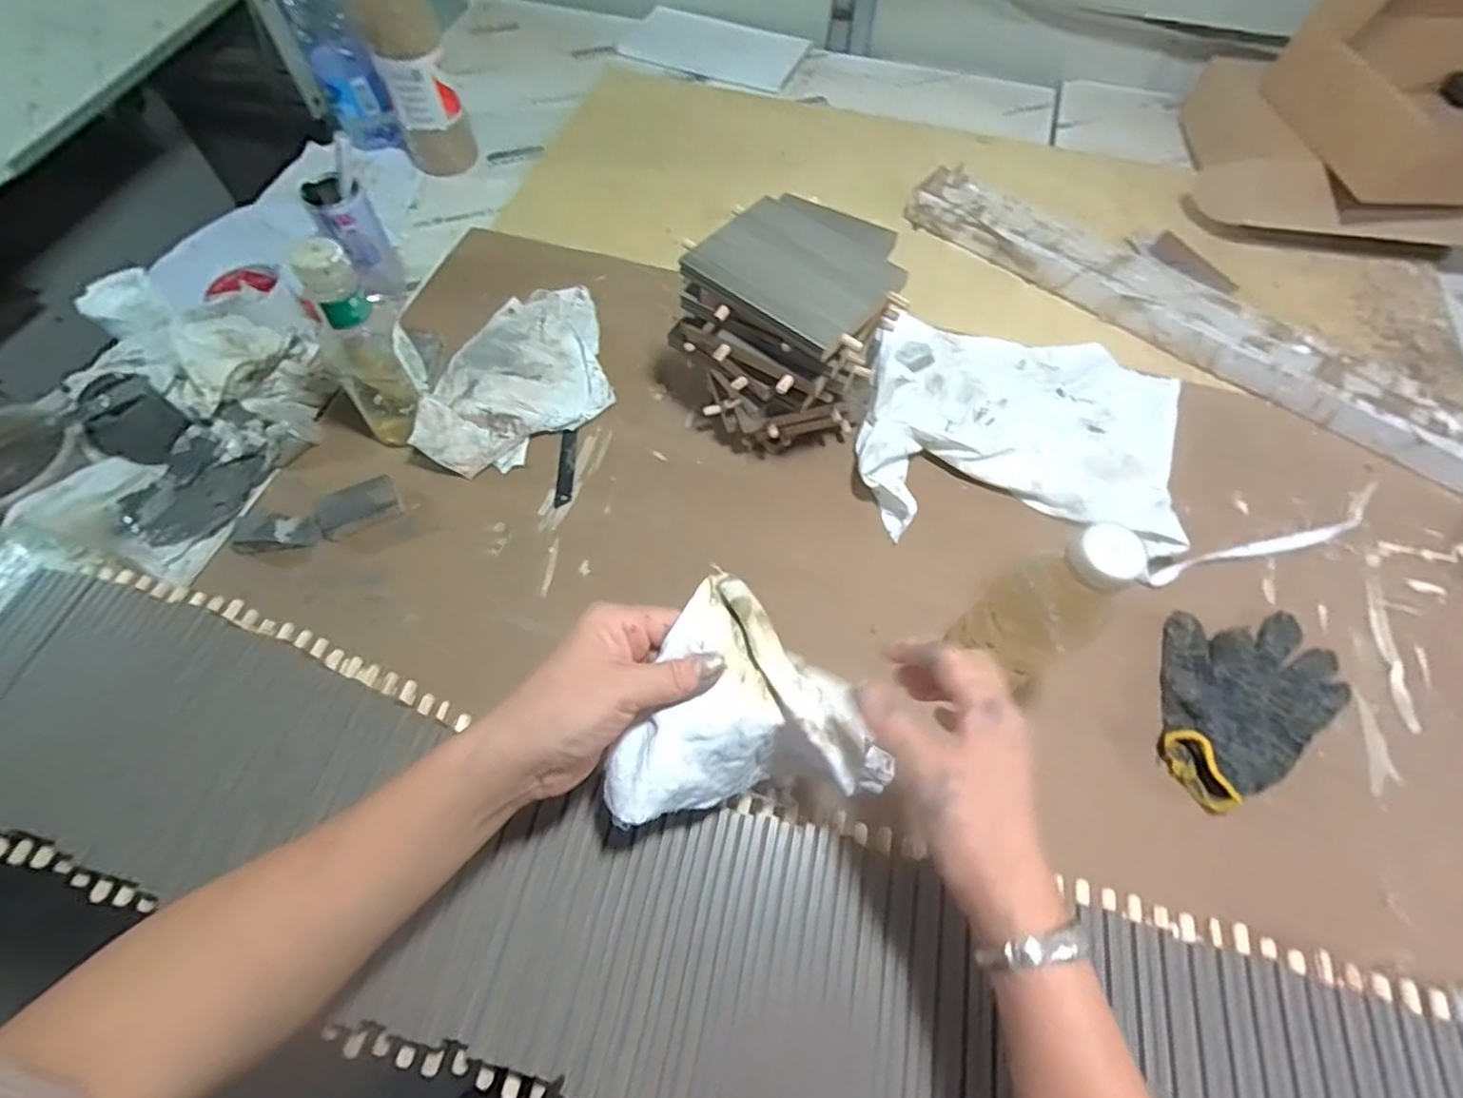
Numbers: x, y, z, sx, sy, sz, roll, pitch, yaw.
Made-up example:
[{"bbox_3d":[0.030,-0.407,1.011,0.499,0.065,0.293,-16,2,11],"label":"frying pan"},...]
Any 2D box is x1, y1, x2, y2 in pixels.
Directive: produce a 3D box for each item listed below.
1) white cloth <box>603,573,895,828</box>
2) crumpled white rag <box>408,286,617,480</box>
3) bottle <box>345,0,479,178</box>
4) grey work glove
[{"bbox_3d":[0.016,0.107,0.357,0.131,0.074,0.128,26,65,13],"label":"white cloth"},{"bbox_3d":[-0.205,-0.193,0.692,0.159,0.053,0.271,9,62,4],"label":"crumpled white rag"},{"bbox_3d":[-0.407,-0.628,0.810,0.091,0.284,0.094,-20,64,-11],"label":"bottle"},{"bbox_3d":[0.418,0.114,0.543,0.189,0.024,0.128,-35,68,-17],"label":"grey work glove"}]

